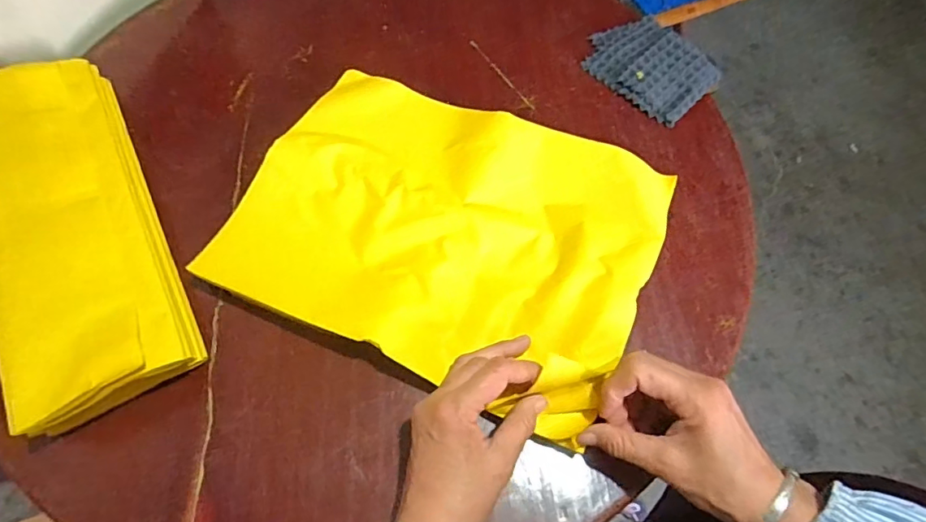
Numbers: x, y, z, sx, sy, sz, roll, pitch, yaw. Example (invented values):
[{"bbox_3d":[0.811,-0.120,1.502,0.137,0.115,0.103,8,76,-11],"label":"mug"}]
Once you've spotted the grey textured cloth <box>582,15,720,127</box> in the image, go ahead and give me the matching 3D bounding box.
[{"bbox_3d":[0.209,-0.220,0.565,0.104,0.024,0.137,-38,72,-19],"label":"grey textured cloth"}]

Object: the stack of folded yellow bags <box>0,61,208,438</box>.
[{"bbox_3d":[-0.336,-0.035,0.433,0.119,0.057,0.359,-26,68,-14],"label":"stack of folded yellow bags"}]

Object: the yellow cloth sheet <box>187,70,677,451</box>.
[{"bbox_3d":[-0.013,-0.035,0.435,0.339,0.023,0.255,23,65,8],"label":"yellow cloth sheet"}]

